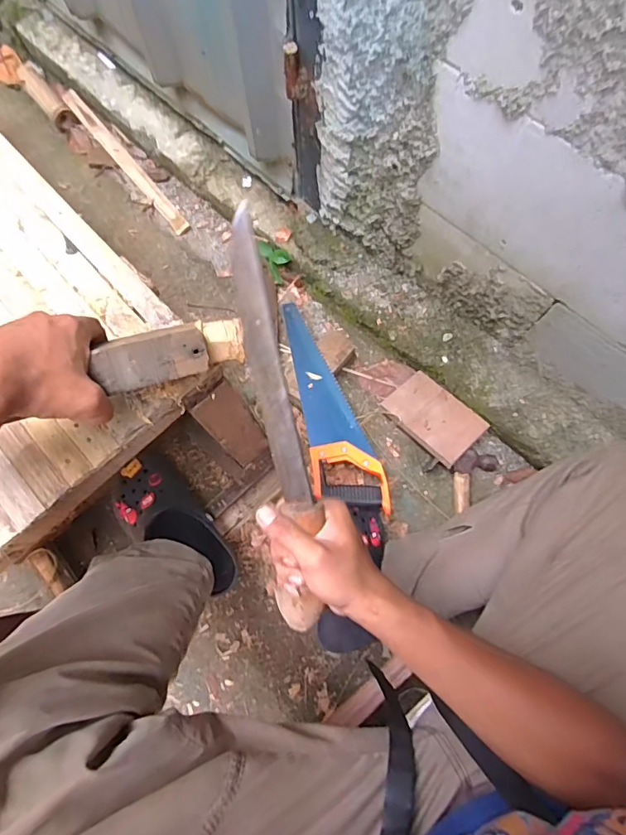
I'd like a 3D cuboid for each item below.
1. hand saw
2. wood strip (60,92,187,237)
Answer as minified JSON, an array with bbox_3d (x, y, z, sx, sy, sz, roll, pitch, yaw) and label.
[{"bbox_3d":[0.034,-0.032,0.849,0.114,0.037,0.414,-10,66,-2],"label":"hand saw"},{"bbox_3d":[-0.435,-0.591,1.067,0.032,0.015,0.494,-38,78,-9],"label":"wood strip"}]

